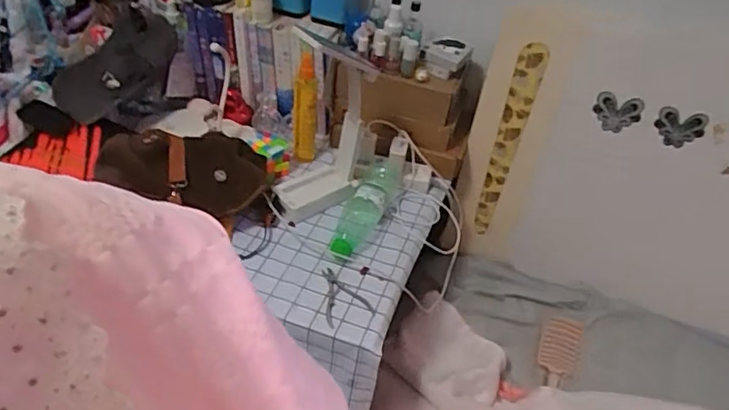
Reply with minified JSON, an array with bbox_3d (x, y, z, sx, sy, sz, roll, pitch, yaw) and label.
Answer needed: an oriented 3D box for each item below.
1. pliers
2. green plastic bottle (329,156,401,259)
[{"bbox_3d":[-0.042,0.139,0.898,0.069,0.010,0.105,-19,45,-27],"label":"pliers"},{"bbox_3d":[0.001,-0.002,1.007,0.071,0.064,0.234,16,42,10],"label":"green plastic bottle"}]

